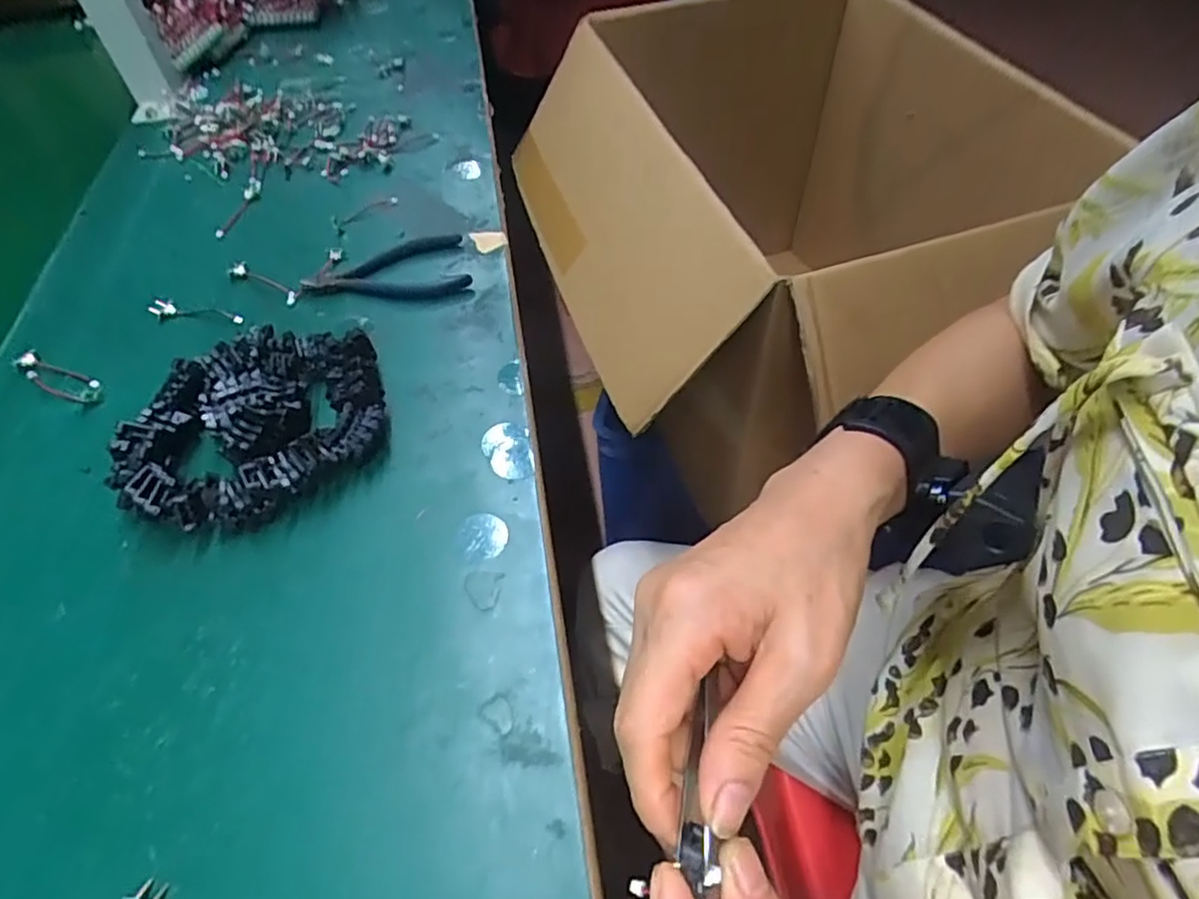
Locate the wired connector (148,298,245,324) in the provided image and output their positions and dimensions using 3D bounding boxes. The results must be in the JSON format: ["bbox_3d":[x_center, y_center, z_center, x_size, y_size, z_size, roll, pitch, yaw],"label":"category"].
[{"bbox_3d":[-0.280,-0.095,0.452,0.073,0.004,0.014,9,54,10],"label":"wired connector"}]

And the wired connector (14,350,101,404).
[{"bbox_3d":[-0.347,-0.046,0.416,0.075,0.007,0.020,19,57,17],"label":"wired connector"}]

